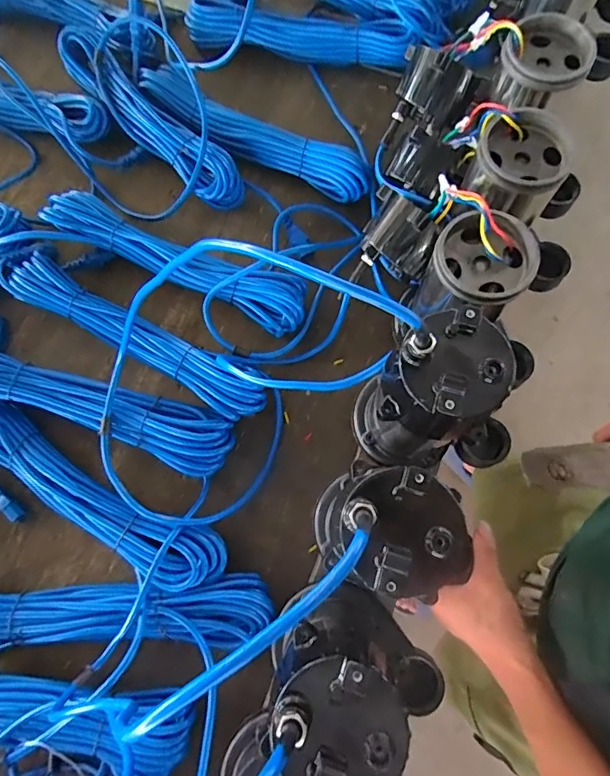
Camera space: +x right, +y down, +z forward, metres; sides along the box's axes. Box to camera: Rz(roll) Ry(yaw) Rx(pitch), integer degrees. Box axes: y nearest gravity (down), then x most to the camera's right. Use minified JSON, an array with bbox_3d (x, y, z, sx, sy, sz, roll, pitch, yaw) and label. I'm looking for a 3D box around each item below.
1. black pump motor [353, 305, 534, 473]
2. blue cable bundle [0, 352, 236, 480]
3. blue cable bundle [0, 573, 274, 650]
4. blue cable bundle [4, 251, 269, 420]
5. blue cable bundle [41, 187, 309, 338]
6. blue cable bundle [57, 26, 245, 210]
[{"bbox_3d":[0.103,0.011,0.437,0.096,0.226,0.087,10,75,4],"label":"black pump motor"},{"bbox_3d":[-0.251,0.022,0.559,0.346,0.064,0.077,17,75,6],"label":"blue cable bundle"},{"bbox_3d":[-0.211,0.240,0.506,0.351,0.047,0.074,-2,74,1],"label":"blue cable bundle"},{"bbox_3d":[-0.205,-0.062,0.586,0.348,0.055,0.060,29,77,9],"label":"blue cable bundle"},{"bbox_3d":[-0.156,-0.164,0.610,0.346,0.063,0.071,24,76,8],"label":"blue cable bundle"},{"bbox_3d":[-0.215,-0.369,0.666,0.068,0.067,0.345,-44,78,-10],"label":"blue cable bundle"}]

